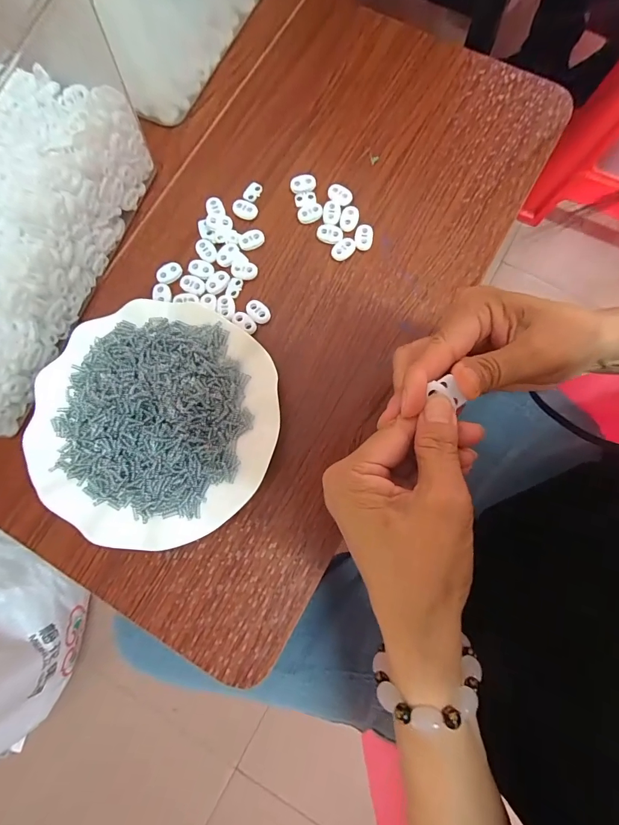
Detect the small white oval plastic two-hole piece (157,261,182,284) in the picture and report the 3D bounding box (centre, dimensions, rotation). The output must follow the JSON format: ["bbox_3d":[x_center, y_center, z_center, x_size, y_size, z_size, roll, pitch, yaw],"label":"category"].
[{"bbox_3d":[-0.122,-0.121,0.329,0.022,0.004,0.015,-34,81,-5],"label":"small white oval plastic two-hole piece"}]

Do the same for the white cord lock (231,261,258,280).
[{"bbox_3d":[-0.057,-0.123,0.328,0.023,0.004,0.015,12,80,3],"label":"white cord lock"}]

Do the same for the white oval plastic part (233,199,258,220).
[{"bbox_3d":[-0.057,-0.180,0.339,0.023,0.005,0.015,19,81,4],"label":"white oval plastic part"}]

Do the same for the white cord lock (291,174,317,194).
[{"bbox_3d":[-0.006,-0.204,0.340,0.022,0.009,0.015,0,80,1],"label":"white cord lock"}]

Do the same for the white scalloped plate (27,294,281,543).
[{"bbox_3d":[-0.117,0.005,0.295,0.178,0.027,0.180,0,80,1],"label":"white scalloped plate"}]

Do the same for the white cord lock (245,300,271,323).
[{"bbox_3d":[-0.044,-0.085,0.321,0.015,0.005,0.024,-38,81,-5],"label":"white cord lock"}]

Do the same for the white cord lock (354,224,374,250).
[{"bbox_3d":[0.047,-0.152,0.330,0.016,0.008,0.022,4,80,2],"label":"white cord lock"}]

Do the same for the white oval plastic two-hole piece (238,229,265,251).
[{"bbox_3d":[-0.051,-0.152,0.333,0.023,0.006,0.015,-24,80,-3],"label":"white oval plastic two-hole piece"}]

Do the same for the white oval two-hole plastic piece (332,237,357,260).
[{"bbox_3d":[0.029,-0.141,0.329,0.021,0.007,0.015,-35,81,-5],"label":"white oval two-hole plastic piece"}]

